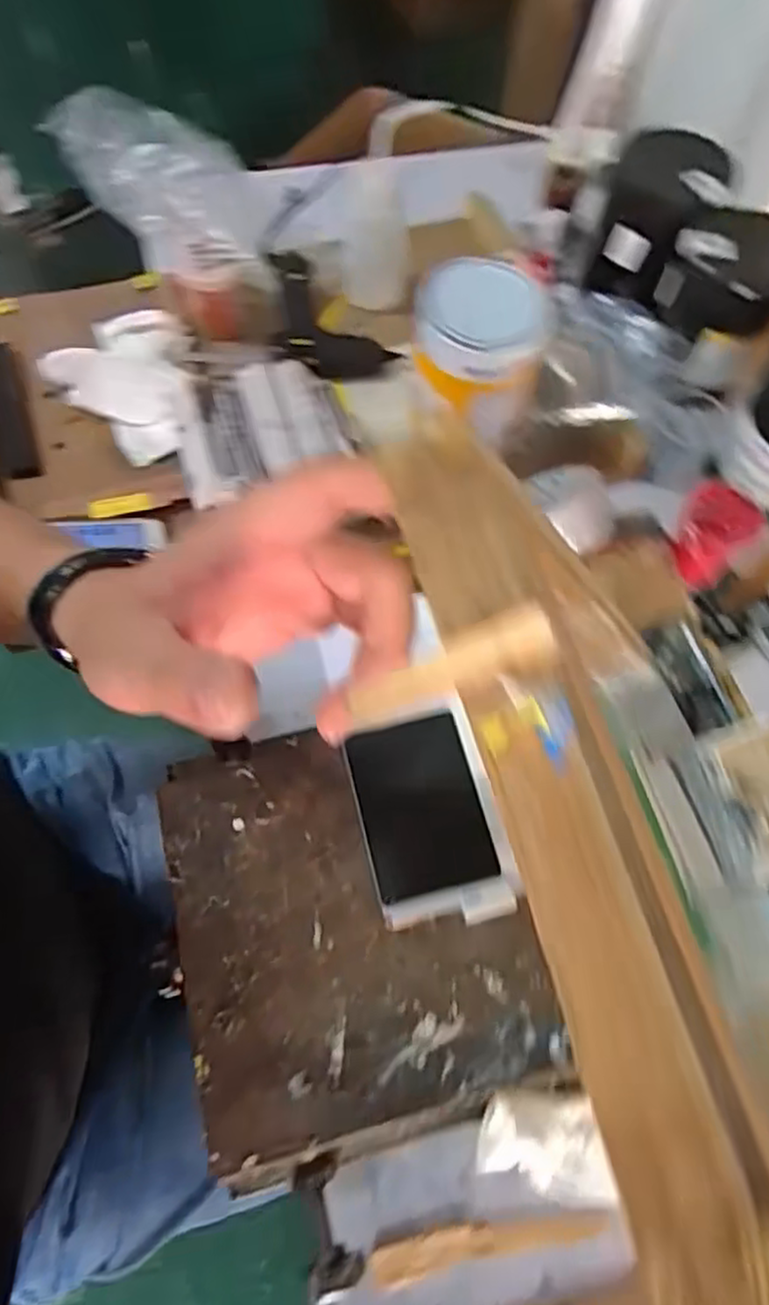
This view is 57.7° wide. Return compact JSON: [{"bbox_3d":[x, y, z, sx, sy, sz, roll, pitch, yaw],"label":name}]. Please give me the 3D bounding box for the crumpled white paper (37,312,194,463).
[{"bbox_3d":[-0.243,-0.252,0.648,0.132,0.044,0.161,-19,68,-11],"label":"crumpled white paper"}]

